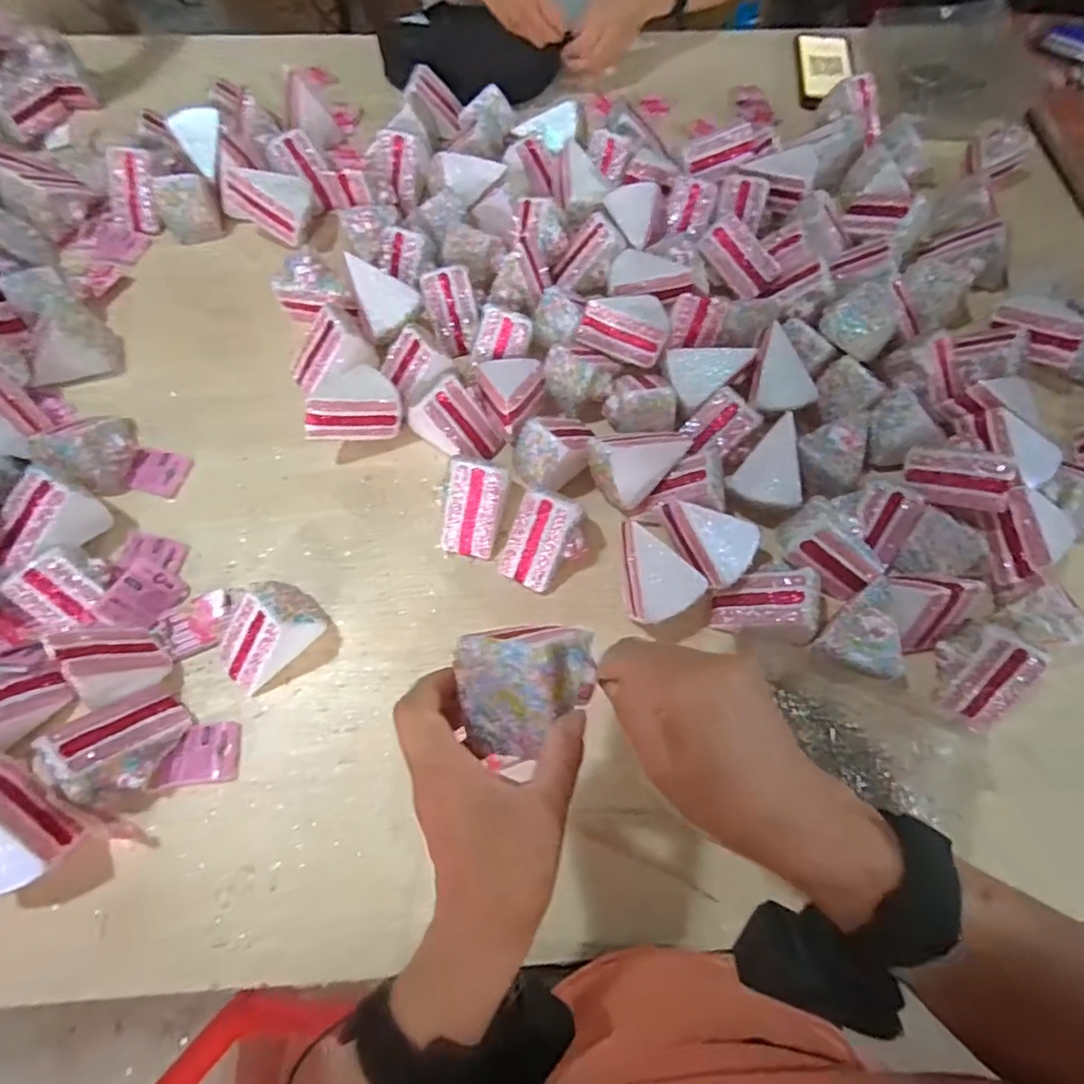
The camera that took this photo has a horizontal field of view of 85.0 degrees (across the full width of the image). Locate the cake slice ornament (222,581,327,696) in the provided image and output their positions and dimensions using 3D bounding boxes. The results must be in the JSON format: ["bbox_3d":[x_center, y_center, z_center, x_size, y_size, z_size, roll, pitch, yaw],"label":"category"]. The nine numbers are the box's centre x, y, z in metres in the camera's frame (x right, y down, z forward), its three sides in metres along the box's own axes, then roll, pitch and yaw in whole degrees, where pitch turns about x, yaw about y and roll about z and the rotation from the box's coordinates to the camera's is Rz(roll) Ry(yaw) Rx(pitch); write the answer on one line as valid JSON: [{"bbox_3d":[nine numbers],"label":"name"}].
[{"bbox_3d":[-0.233,0.078,0.498,0.090,0.062,0.056,-41,73,-16],"label":"cake slice ornament"}]

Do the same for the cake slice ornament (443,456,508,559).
[{"bbox_3d":[-0.063,-0.030,0.548,0.053,0.063,0.071,9,67,4],"label":"cake slice ornament"}]

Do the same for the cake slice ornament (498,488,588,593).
[{"bbox_3d":[0.003,0.000,0.535,0.064,0.064,0.072,27,69,10],"label":"cake slice ornament"}]

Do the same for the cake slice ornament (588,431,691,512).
[{"bbox_3d":[0.093,-0.070,0.570,0.096,0.056,0.070,-15,104,-19],"label":"cake slice ornament"}]

